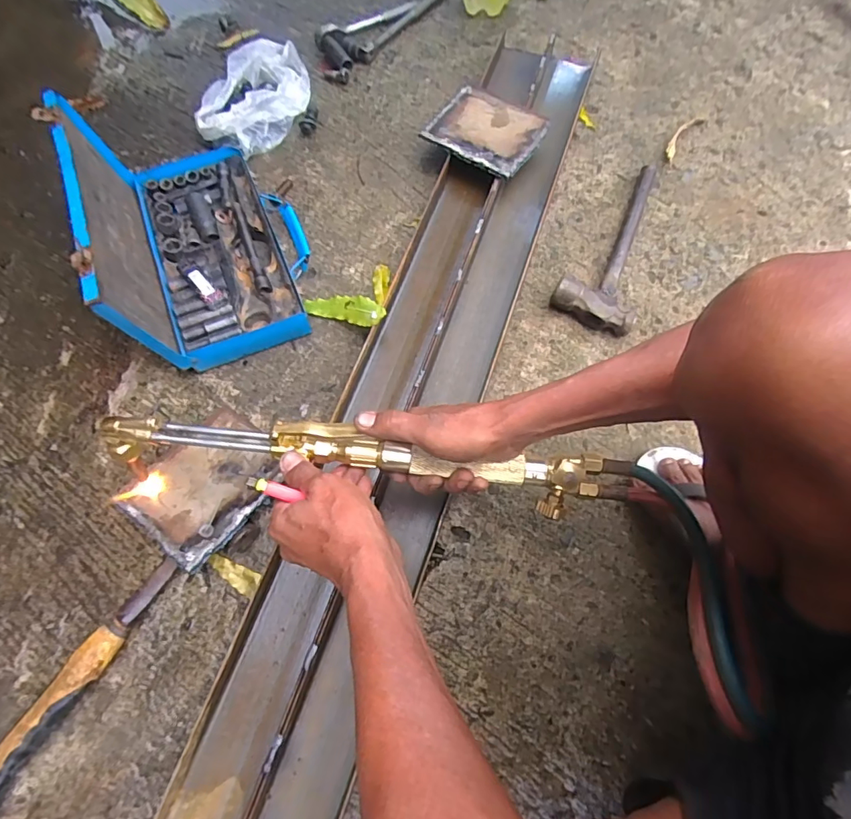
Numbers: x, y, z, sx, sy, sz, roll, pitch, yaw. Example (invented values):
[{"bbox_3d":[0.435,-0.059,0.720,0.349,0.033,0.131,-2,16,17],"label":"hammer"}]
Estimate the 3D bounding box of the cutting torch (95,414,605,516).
[{"bbox_3d":[-0.055,0.038,0.427,0.438,0.044,0.046,7,70,2],"label":"cutting torch"}]

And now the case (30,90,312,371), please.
[{"bbox_3d":[-0.260,-0.227,0.567,0.204,0.168,0.300,-23,72,-8],"label":"case"}]

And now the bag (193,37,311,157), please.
[{"bbox_3d":[-0.257,-0.478,0.735,0.156,0.061,0.200,-7,70,-3],"label":"bag"}]

